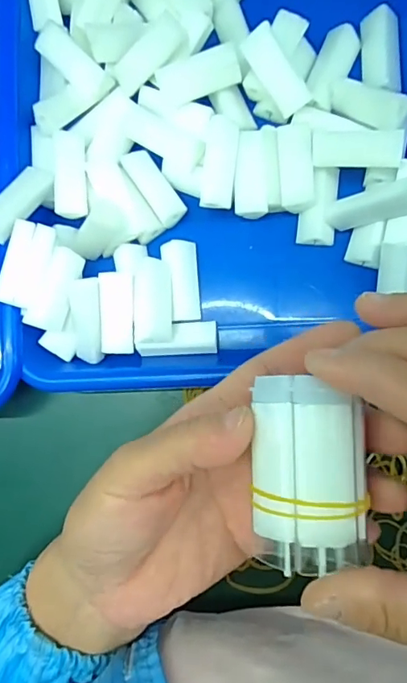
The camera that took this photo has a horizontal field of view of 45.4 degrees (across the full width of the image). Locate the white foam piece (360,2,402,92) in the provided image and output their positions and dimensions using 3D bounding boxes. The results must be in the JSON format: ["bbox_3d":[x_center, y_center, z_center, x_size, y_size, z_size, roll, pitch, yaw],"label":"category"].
[{"bbox_3d":[0.102,-0.165,0.276,0.020,0.013,0.046,-3,85,5],"label":"white foam piece"}]

